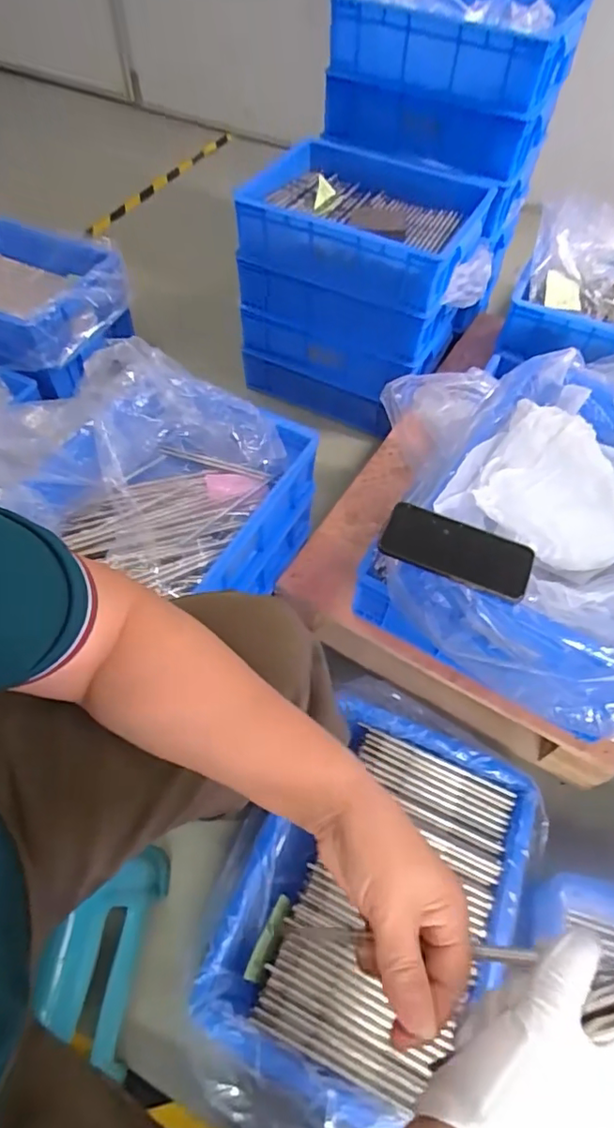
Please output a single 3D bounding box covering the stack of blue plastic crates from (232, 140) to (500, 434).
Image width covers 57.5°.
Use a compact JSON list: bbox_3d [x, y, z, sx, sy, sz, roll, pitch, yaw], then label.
[{"bbox_3d":[0.094,-0.540,1.141,0.402,0.402,0.256,27,59,14],"label":"stack of blue plastic crates"}]

